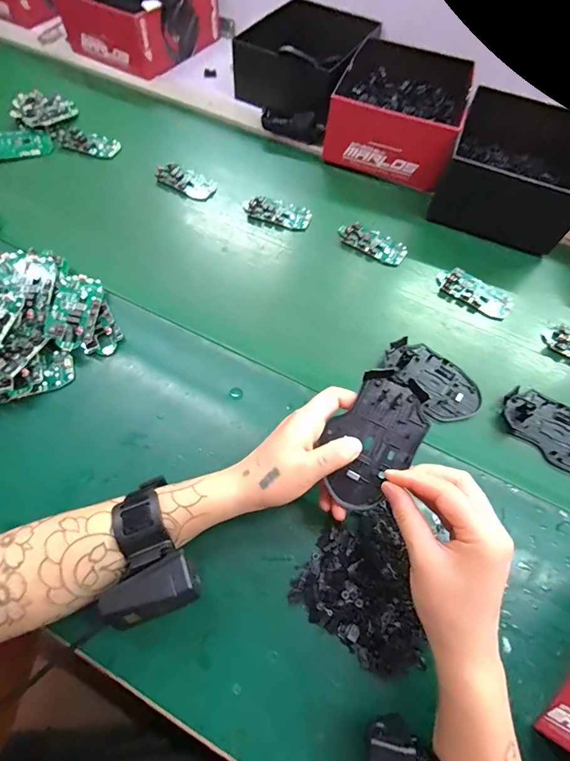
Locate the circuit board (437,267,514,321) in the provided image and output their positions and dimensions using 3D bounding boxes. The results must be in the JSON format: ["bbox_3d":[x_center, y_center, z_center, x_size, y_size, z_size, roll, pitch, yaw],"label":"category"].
[{"bbox_3d":[0.252,-0.118,0.482,0.100,0.011,0.048,32,66,12],"label":"circuit board"}]

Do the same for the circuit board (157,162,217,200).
[{"bbox_3d":[-0.147,-0.304,0.552,0.088,0.016,0.047,28,65,10],"label":"circuit board"}]

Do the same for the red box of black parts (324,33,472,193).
[{"bbox_3d":[0.188,-0.455,0.599,0.185,0.085,0.272,18,64,6],"label":"red box of black parts"}]

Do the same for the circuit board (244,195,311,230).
[{"bbox_3d":[-0.013,-0.247,0.532,0.102,0.012,0.046,12,63,3],"label":"circuit board"}]

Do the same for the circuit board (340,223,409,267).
[{"bbox_3d":[0.124,-0.196,0.511,0.096,0.011,0.043,30,66,11],"label":"circuit board"}]

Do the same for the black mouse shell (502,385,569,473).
[{"bbox_3d":[0.296,0.051,0.399,0.074,0.017,0.109,-40,72,-20],"label":"black mouse shell"}]

